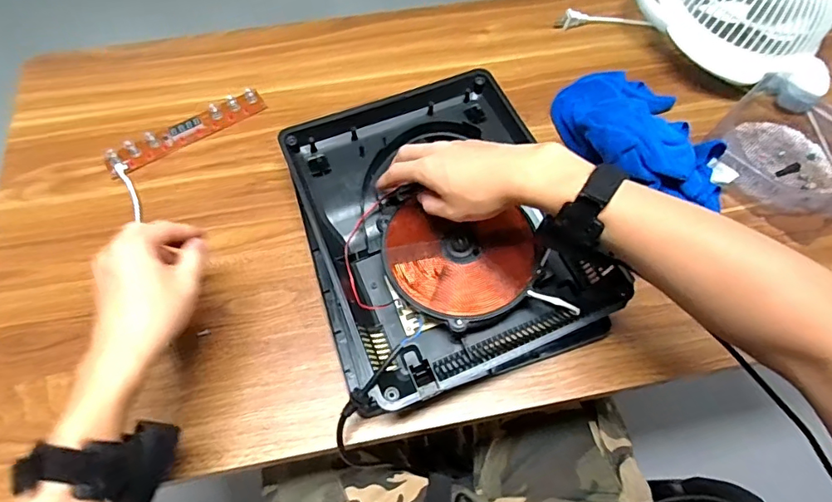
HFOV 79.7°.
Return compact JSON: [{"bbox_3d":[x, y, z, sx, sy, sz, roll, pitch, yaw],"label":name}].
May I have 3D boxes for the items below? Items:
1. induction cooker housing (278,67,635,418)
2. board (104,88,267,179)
[{"bbox_3d":[0.022,-0.036,0.548,0.278,0.059,0.351,-19,65,-11],"label":"induction cooker housing"},{"bbox_3d":[-0.288,-0.151,0.630,0.202,0.013,0.037,-31,67,-16],"label":"board"}]

